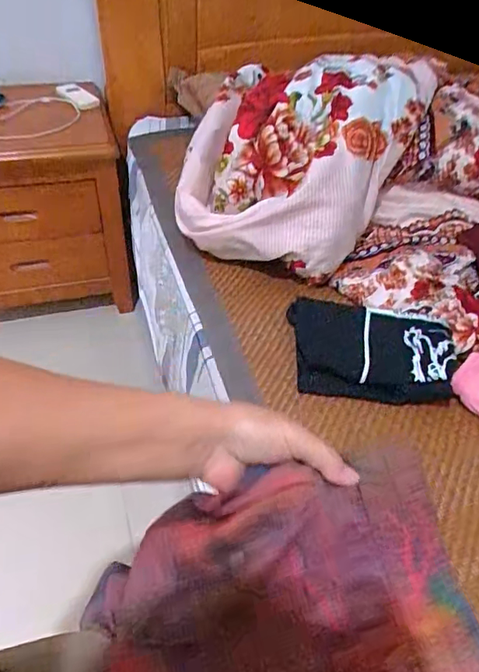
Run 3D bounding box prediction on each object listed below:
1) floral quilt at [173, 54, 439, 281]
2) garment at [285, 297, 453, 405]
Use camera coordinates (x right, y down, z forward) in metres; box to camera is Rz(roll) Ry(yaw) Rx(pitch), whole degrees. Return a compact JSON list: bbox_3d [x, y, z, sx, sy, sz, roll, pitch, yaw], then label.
[{"bbox_3d":[0.083,-0.277,0.829,0.340,0.221,0.279,18,47,12],"label":"floral quilt"},{"bbox_3d":[0.176,0.009,0.705,0.210,0.052,0.160,10,45,5],"label":"garment"}]

